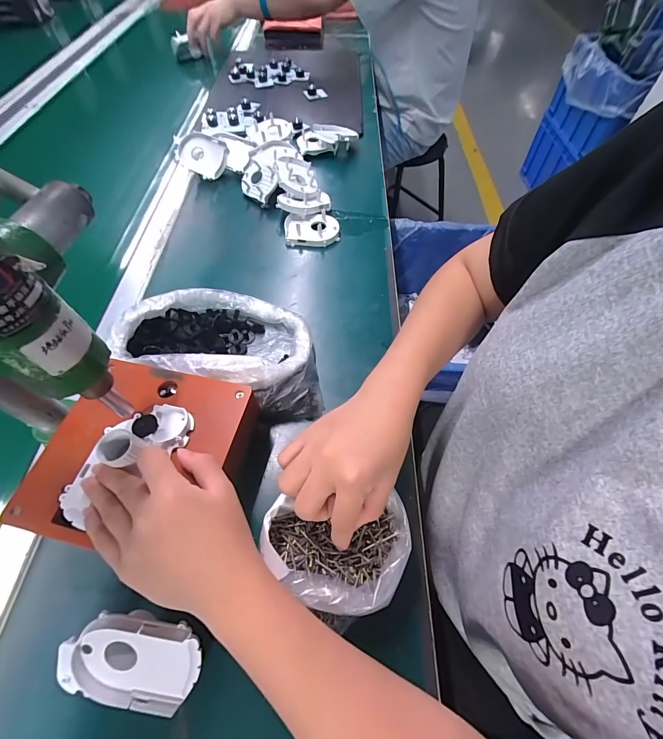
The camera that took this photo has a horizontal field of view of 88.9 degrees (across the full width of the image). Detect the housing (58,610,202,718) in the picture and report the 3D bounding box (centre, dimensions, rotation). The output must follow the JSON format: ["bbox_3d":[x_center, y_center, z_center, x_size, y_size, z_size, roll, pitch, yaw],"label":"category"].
[{"bbox_3d":[-0.145,0.207,0.246,0.097,0.066,0.028,7,13,-2],"label":"housing"}]

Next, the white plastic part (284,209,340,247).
[{"bbox_3d":[-0.030,-0.218,0.524,0.082,0.023,0.057,-5,58,-3],"label":"white plastic part"}]

